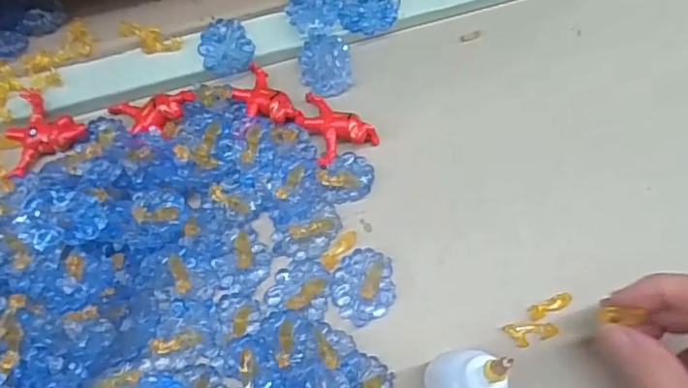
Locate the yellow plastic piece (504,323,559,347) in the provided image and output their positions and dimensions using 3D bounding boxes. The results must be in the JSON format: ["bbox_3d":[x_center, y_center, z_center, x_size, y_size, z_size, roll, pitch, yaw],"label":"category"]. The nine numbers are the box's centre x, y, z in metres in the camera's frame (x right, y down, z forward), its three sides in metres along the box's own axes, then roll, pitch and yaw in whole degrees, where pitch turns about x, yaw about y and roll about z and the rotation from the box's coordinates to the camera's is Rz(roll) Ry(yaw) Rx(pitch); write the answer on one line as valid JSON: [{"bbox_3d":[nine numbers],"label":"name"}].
[{"bbox_3d":[0.092,0.069,0.281,0.025,0.004,0.011,0,66,-1],"label":"yellow plastic piece"}]

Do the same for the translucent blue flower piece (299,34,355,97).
[{"bbox_3d":[-0.011,-0.076,0.338,0.030,0.006,0.036,-4,86,7],"label":"translucent blue flower piece"}]

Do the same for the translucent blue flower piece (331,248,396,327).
[{"bbox_3d":[0.011,0.045,0.286,0.032,0.013,0.036,33,70,13],"label":"translucent blue flower piece"}]

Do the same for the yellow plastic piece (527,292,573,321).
[{"bbox_3d":[0.104,0.055,0.285,0.025,0.004,0.007,-21,71,-10],"label":"yellow plastic piece"}]

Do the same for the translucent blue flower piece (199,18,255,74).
[{"bbox_3d":[-0.071,-0.088,0.337,0.029,0.006,0.034,-22,68,-10],"label":"translucent blue flower piece"}]

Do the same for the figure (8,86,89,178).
[{"bbox_3d":[-0.170,-0.030,0.312,0.037,0.011,0.044,28,69,11],"label":"figure"}]

